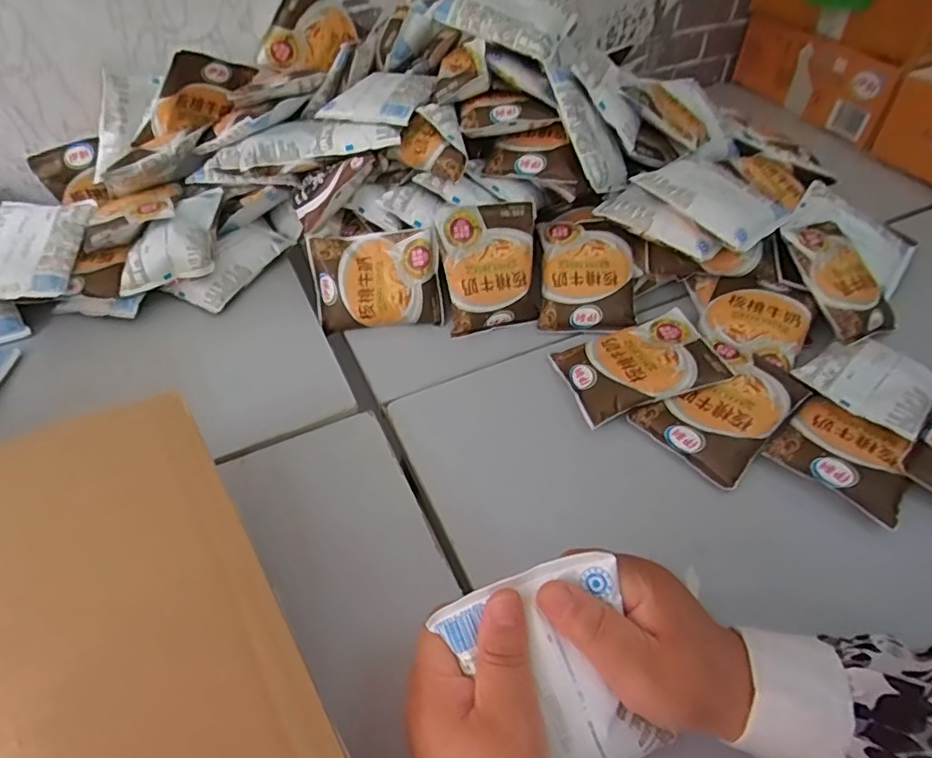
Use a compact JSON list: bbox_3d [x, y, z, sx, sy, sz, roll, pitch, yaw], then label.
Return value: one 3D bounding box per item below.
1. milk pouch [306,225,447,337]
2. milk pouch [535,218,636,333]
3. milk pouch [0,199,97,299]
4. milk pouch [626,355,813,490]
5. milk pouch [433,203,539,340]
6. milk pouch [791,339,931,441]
[{"bbox_3d":[-0.089,-0.098,0.582,0.122,0.017,0.092,-5,91,3],"label":"milk pouch"},{"bbox_3d":[0.122,-0.108,0.592,0.096,0.021,0.123,-1,74,8],"label":"milk pouch"},{"bbox_3d":[-0.434,-0.131,0.578,0.096,0.012,0.121,0,61,-4],"label":"milk pouch"},{"bbox_3d":[0.216,0.022,0.493,0.117,0.033,0.092,-33,56,-26],"label":"milk pouch"},{"bbox_3d":[0.027,-0.110,0.578,0.097,0.025,0.119,-10,93,-6],"label":"milk pouch"},{"bbox_3d":[0.346,-0.003,0.494,0.097,0.019,0.093,-35,57,-27],"label":"milk pouch"}]

